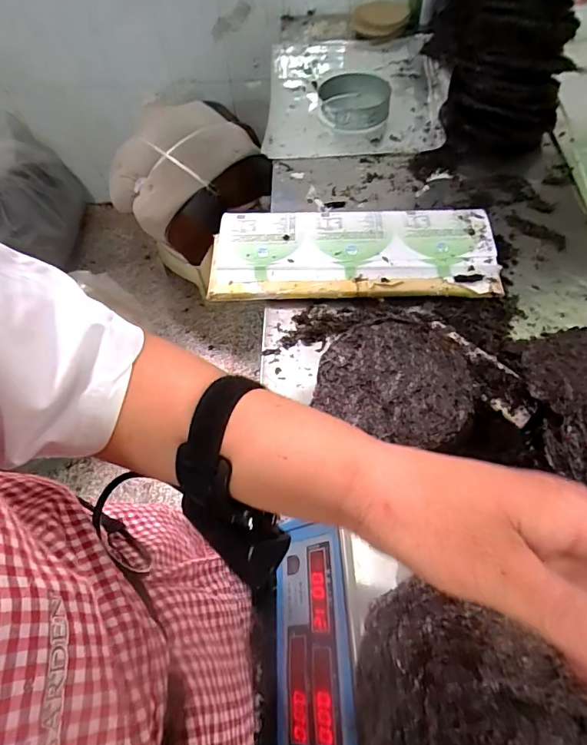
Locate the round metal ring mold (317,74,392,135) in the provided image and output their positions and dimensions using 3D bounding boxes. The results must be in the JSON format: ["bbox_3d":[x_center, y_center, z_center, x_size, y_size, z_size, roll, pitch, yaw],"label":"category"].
[{"bbox_3d":[0.151,-0.669,1.130,0.180,0.077,0.171,-2,58,3],"label":"round metal ring mold"}]

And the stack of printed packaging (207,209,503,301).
[{"bbox_3d":[0.100,-0.220,0.824,0.502,0.046,0.201,0,58,4],"label":"stack of printed packaging"}]

